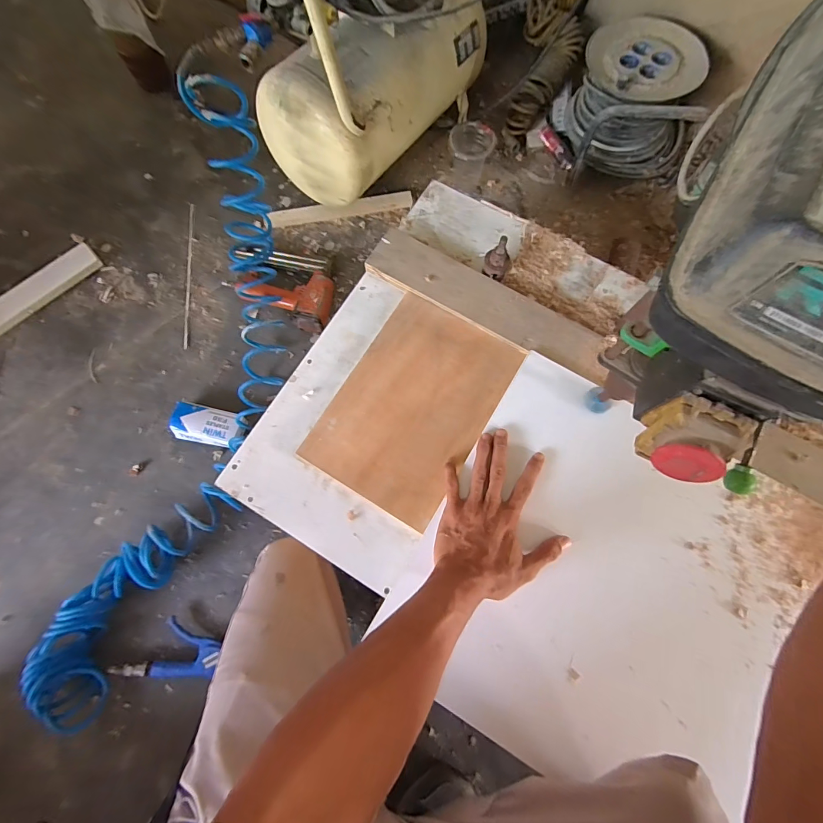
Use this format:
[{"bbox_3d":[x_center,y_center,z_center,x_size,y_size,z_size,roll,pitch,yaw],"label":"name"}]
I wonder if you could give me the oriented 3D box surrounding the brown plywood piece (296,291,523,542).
[{"bbox_3d":[0.004,-0.011,0.545,0.192,0.010,0.273,31,79,8],"label":"brown plywood piece"}]

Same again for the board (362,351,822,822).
[{"bbox_3d":[0.214,0.187,0.459,0.382,0.024,0.391,32,78,7],"label":"board"}]

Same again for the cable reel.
[{"bbox_3d":[0.444,-0.633,0.839,0.204,0.178,0.278,4,75,1],"label":"cable reel"}]

